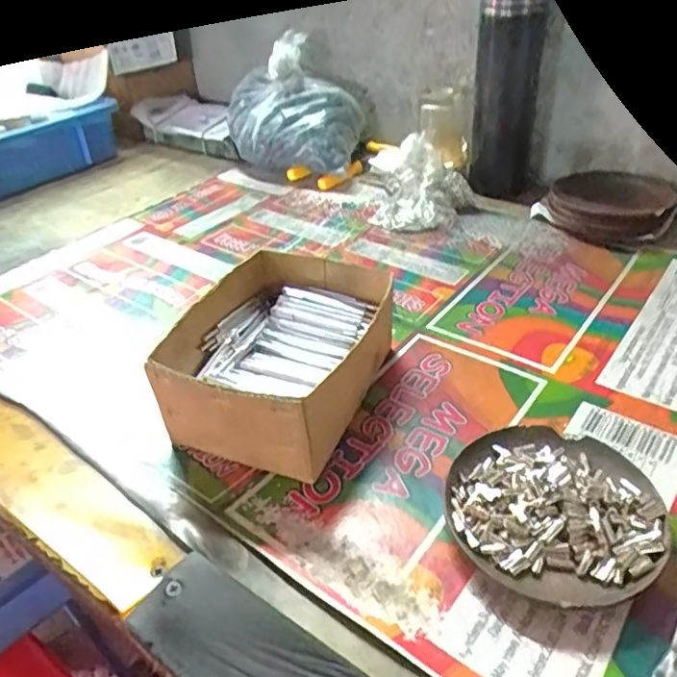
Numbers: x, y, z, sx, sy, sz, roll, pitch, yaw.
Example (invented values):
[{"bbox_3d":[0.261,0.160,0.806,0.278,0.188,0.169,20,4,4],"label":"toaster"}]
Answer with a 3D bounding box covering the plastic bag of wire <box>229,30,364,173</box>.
[{"bbox_3d":[-0.057,-0.278,0.742,0.172,0.139,0.101,15,42,23],"label":"plastic bag of wire"}]

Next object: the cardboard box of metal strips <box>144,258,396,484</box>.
[{"bbox_3d":[-0.037,0.011,0.424,0.123,0.072,0.157,13,41,20],"label":"cardboard box of metal strips"}]

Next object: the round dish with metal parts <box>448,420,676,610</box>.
[{"bbox_3d":[0.118,0.093,0.336,0.111,0.025,0.106,-3,38,2],"label":"round dish with metal parts"}]

